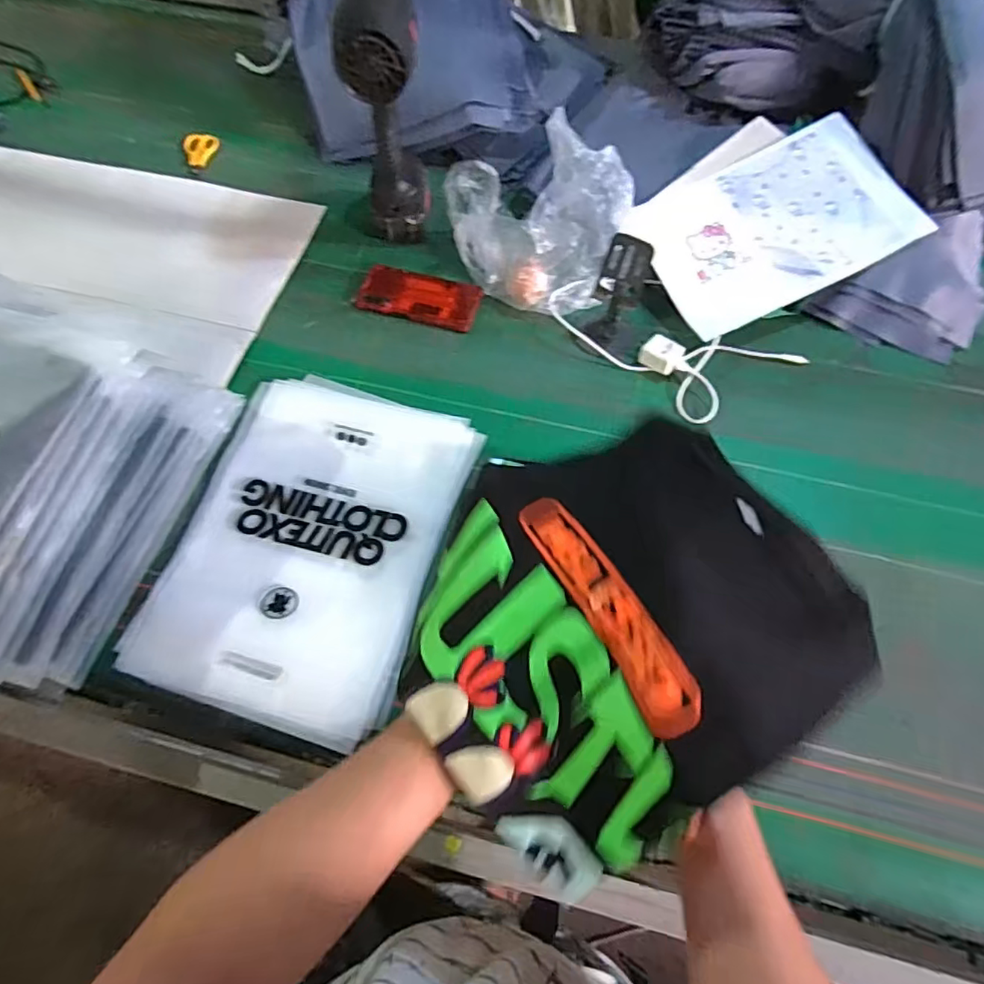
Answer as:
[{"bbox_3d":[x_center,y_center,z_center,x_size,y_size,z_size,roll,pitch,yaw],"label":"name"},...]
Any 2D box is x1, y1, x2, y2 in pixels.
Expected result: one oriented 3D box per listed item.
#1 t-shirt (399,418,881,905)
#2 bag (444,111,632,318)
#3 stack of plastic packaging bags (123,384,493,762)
[{"bbox_3d":[0.070,0.078,0.344,0.239,0.085,0.207,-31,70,-14],"label":"t-shirt"},{"bbox_3d":[0.056,-0.376,0.758,0.182,0.177,0.235,-28,68,-13],"label":"bag"},{"bbox_3d":[-0.193,0.049,0.639,0.275,0.030,0.378,16,67,6],"label":"stack of plastic packaging bags"}]

